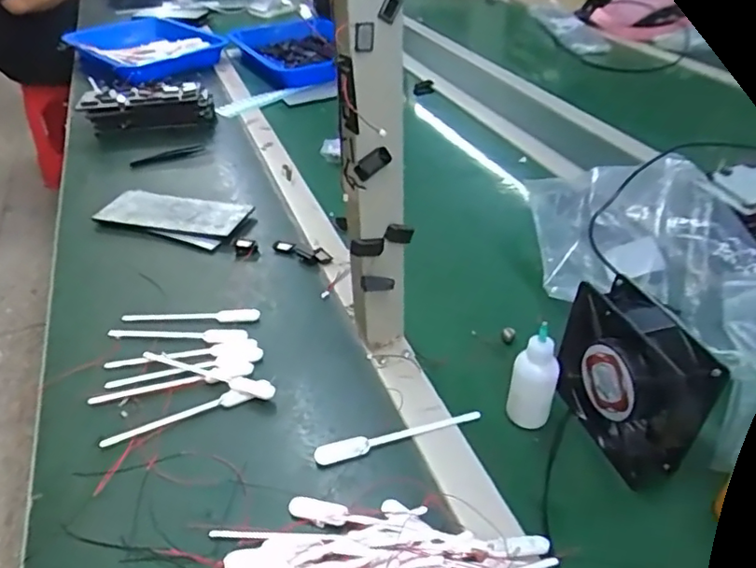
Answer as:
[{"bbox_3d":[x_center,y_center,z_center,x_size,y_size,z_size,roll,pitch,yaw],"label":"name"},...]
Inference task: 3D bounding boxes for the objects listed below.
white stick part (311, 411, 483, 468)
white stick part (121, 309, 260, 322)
[{"bbox_3d":[0.017,0.127,0.484,0.144,0.011,0.016,-14,40,-15],"label":"white stick part"},{"bbox_3d":[-0.200,0.033,0.611,0.143,0.007,0.019,1,37,0],"label":"white stick part"}]

